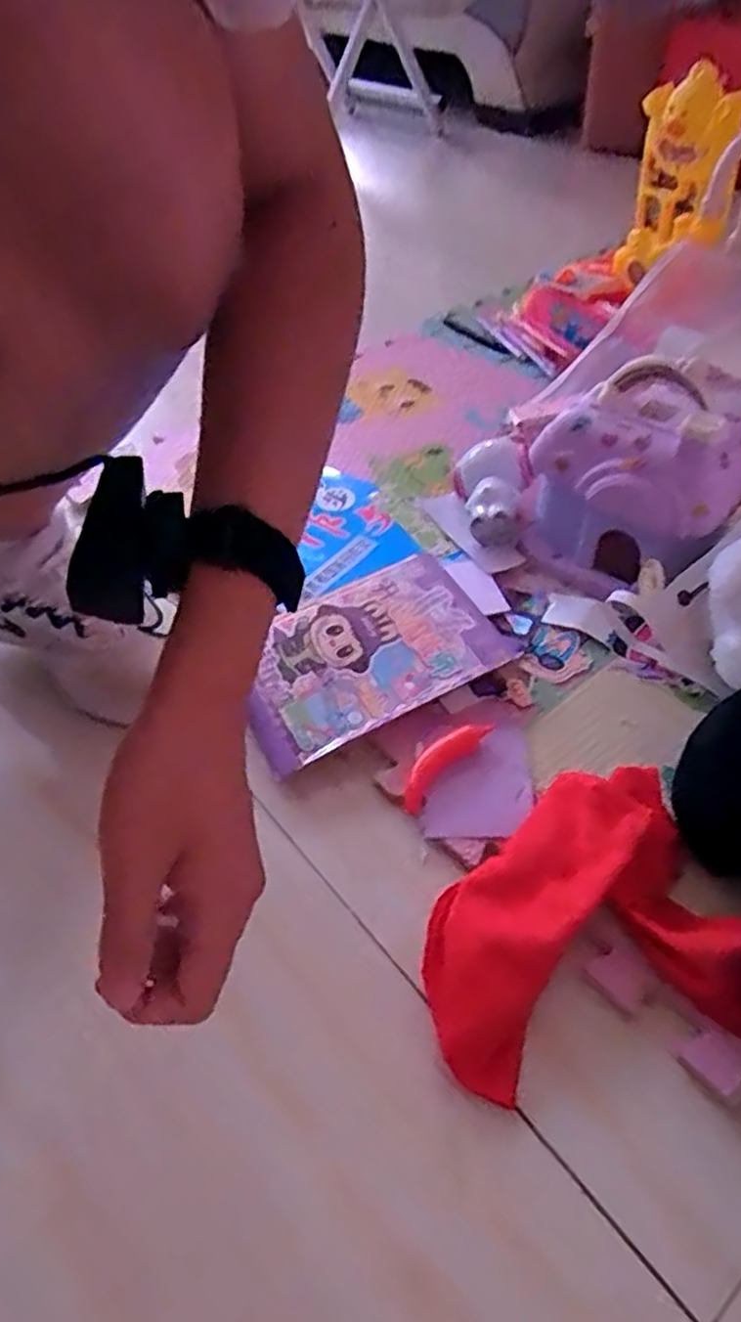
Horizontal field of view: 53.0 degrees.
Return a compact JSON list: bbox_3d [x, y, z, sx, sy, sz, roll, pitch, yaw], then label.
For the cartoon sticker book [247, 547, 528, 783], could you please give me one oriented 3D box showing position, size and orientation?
[{"bbox_3d":[-0.007,-0.010,0.616,0.214,0.016,0.146,-24,52,-14],"label":"cartoon sticker book"}]

